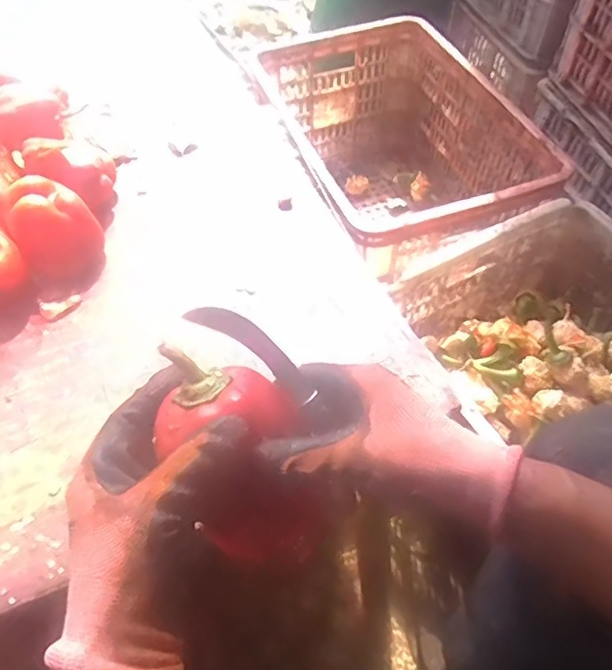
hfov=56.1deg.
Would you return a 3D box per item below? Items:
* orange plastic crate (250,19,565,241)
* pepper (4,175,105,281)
[{"bbox_3d":[0.144,-0.290,1.050,0.379,0.296,0.520,-18,56,-12],"label":"orange plastic crate"},{"bbox_3d":[-0.260,-0.108,0.602,0.080,0.091,0.081,-29,59,-19],"label":"pepper"}]

